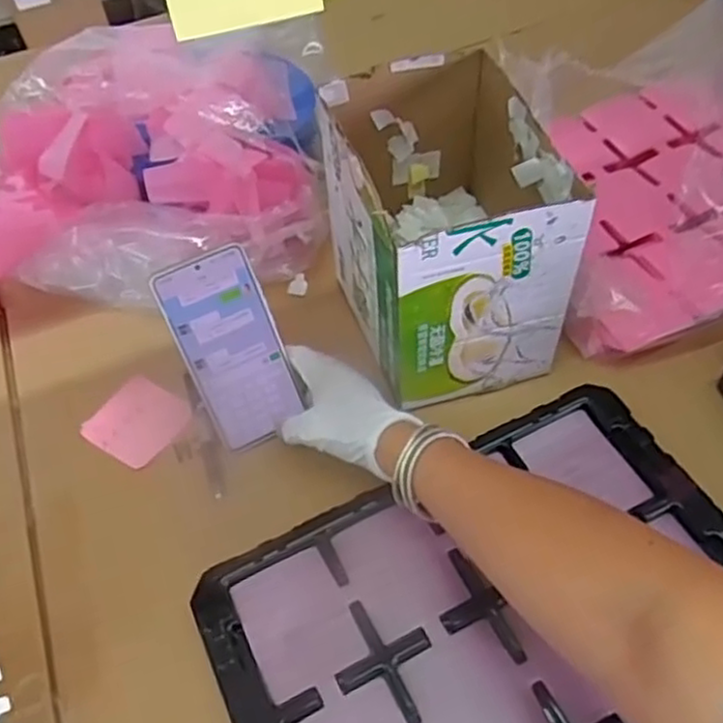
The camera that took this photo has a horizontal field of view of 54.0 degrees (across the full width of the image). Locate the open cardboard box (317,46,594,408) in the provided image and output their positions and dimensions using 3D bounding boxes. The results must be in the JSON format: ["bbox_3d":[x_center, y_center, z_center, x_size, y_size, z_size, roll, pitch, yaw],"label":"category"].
[{"bbox_3d":[0.066,-0.106,0.592,0.147,0.198,0.188,-13,54,-6],"label":"open cardboard box"}]

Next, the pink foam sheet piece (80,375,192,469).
[{"bbox_3d":[-0.198,0.053,0.628,0.079,0.004,0.074,27,60,22],"label":"pink foam sheet piece"}]

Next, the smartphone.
[{"bbox_3d":[-0.104,-0.010,0.577,0.077,0.158,0.008,-24,22,-13],"label":"smartphone"}]

